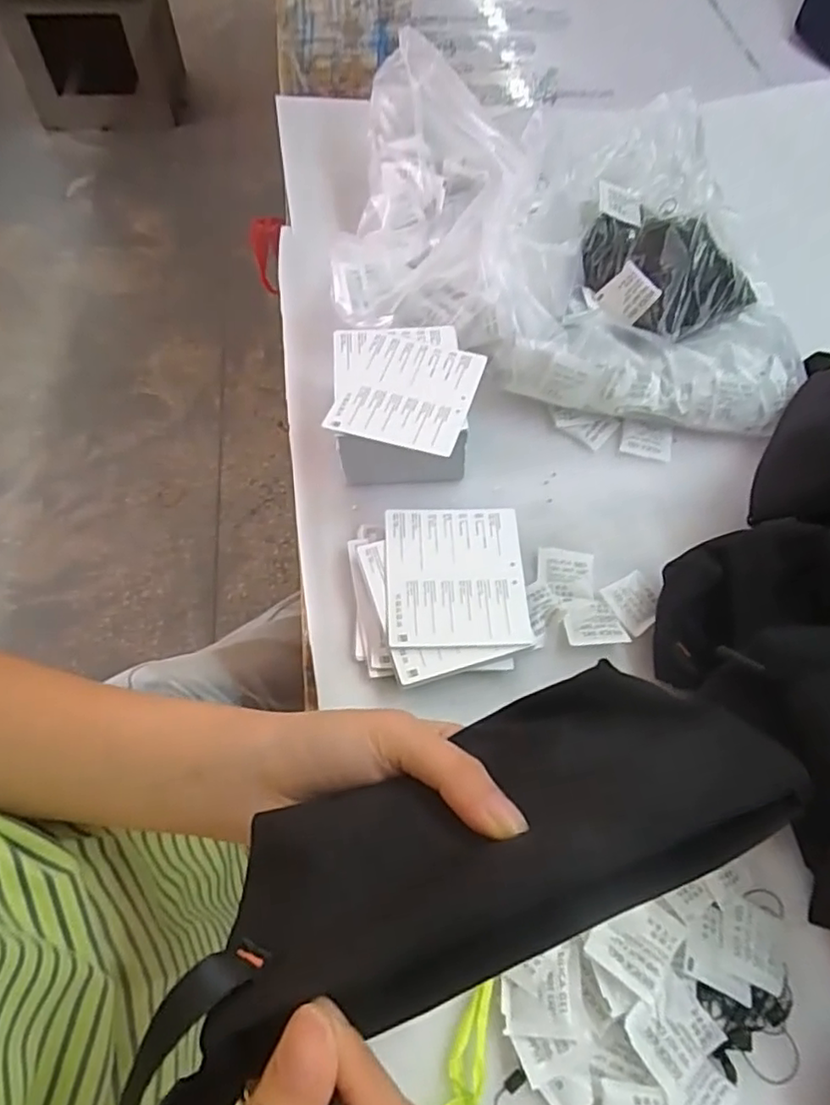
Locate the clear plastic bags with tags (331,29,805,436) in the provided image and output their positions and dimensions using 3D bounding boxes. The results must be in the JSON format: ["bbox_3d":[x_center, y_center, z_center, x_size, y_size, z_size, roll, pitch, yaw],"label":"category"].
[{"bbox_3d":[0.135,-0.281,0.572,0.379,0.100,0.349,7,61,1],"label":"clear plastic bags with tags"}]

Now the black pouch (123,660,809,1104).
[{"bbox_3d":[0.011,0.095,0.215,0.207,0.026,0.085,-23,36,-11],"label":"black pouch"}]

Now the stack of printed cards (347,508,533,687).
[{"bbox_3d":[0.015,0.028,0.434,0.111,0.027,0.115,-2,61,-4],"label":"stack of printed cards"}]

